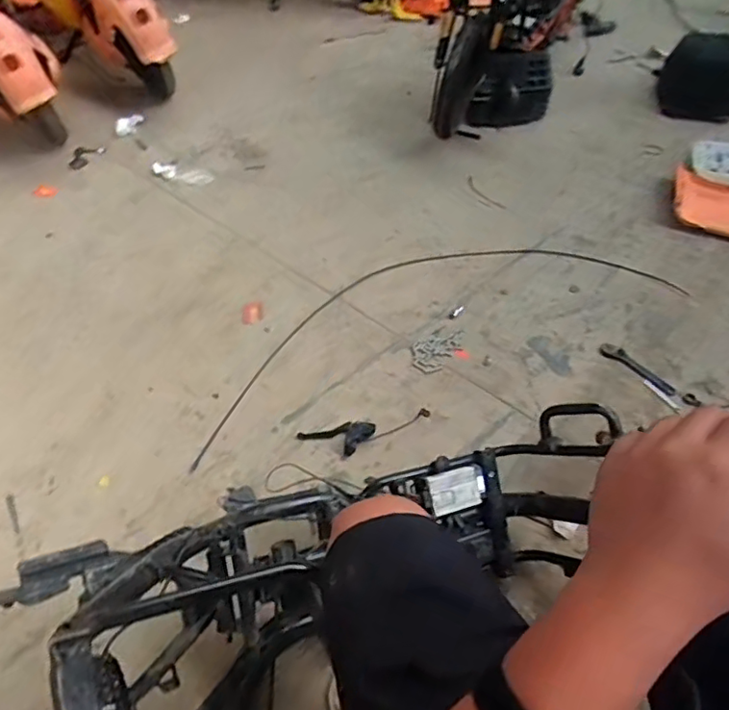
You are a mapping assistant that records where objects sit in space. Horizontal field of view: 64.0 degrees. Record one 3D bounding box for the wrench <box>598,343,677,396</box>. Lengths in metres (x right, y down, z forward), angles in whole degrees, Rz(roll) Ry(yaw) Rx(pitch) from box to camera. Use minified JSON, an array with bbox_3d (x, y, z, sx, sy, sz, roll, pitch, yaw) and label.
[{"bbox_3d":[0.676,0.032,1.445,0.200,0.019,0.050,38,57,25],"label":"wrench"}]

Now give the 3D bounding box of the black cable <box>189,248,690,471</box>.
[{"bbox_3d":[0.185,-0.115,1.568,1.397,0.025,0.427,-18,50,-18],"label":"black cable"}]

